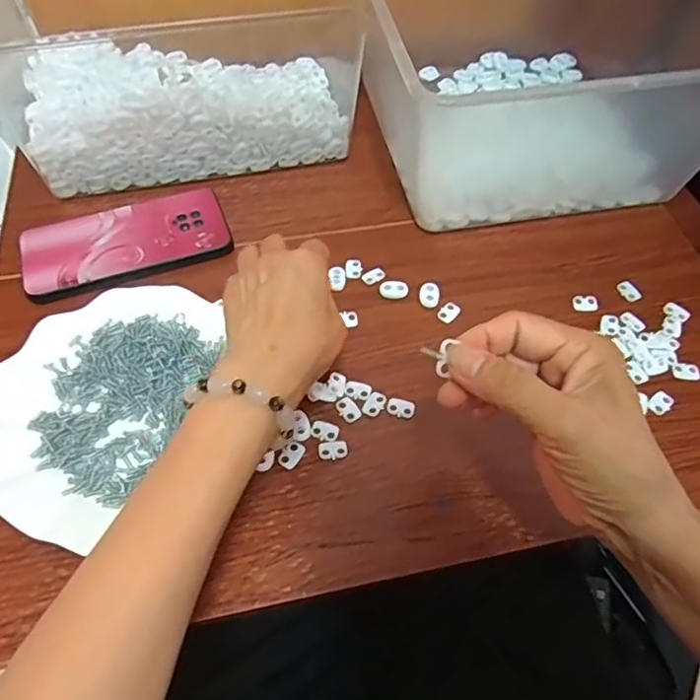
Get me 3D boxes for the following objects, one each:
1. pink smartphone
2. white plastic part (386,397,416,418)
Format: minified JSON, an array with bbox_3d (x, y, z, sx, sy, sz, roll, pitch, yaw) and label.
[{"bbox_3d":[-0.184,-0.089,0.472,0.161,0.009,0.082,-18,59,-13],"label":"pink smartphone"},{"bbox_3d":[0.036,0.041,0.401,0.020,0.004,0.013,11,57,5],"label":"white plastic part"}]

